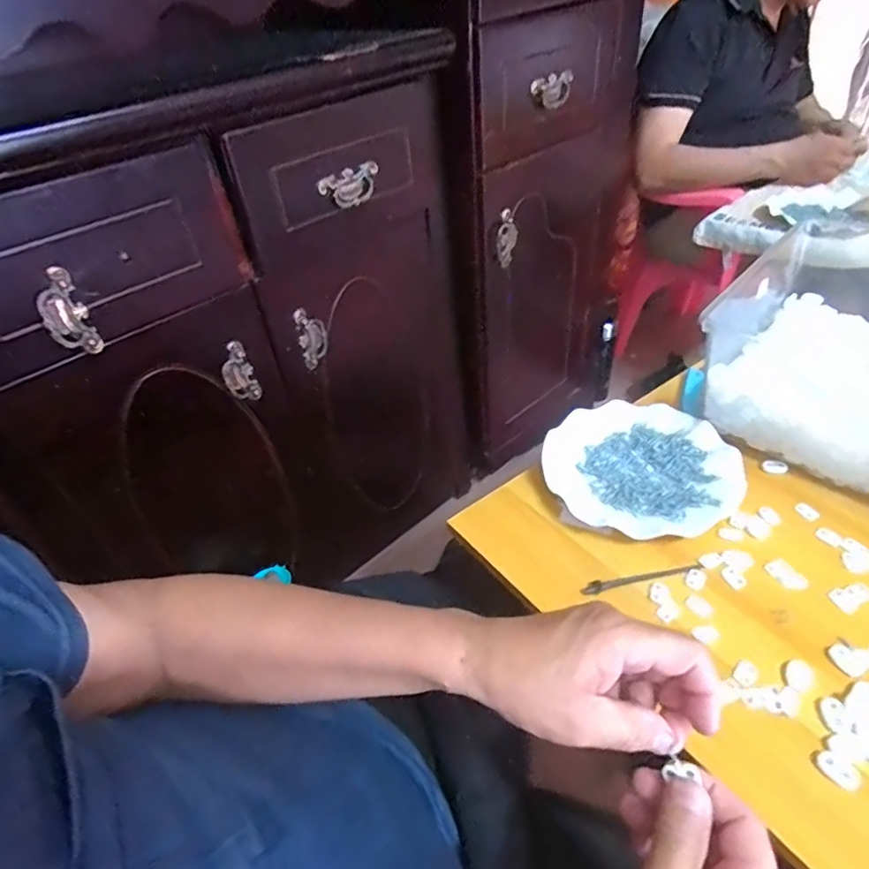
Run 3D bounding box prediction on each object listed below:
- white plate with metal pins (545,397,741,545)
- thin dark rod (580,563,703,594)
[{"bbox_3d":[0.205,0.030,0.567,0.180,0.020,0.168,-4,40,3],"label":"white plate with metal pins"},{"bbox_3d":[0.176,0.121,0.480,0.106,0.007,0.012,-12,41,-6],"label":"thin dark rod"}]

